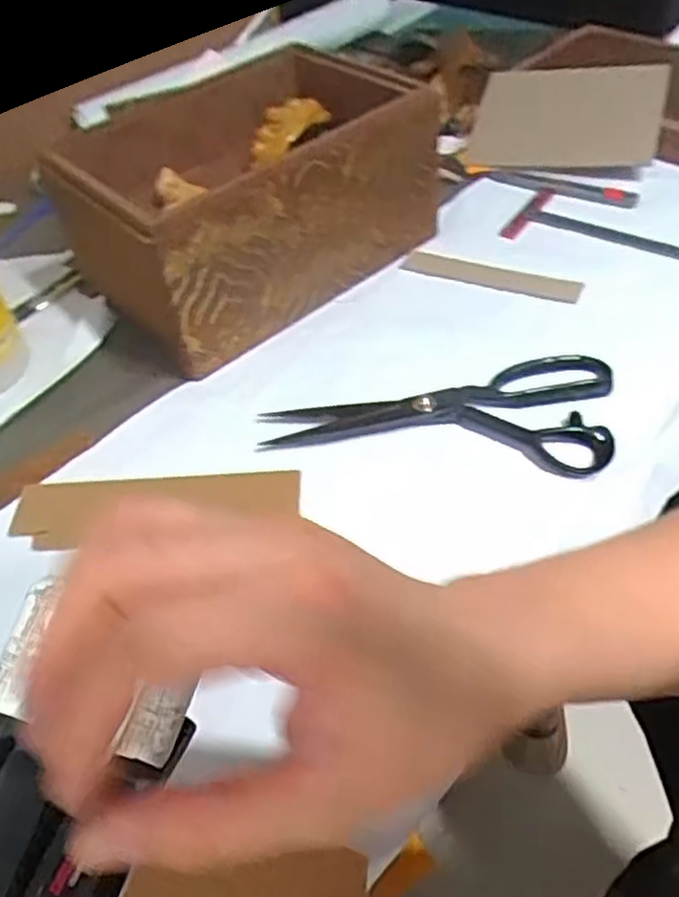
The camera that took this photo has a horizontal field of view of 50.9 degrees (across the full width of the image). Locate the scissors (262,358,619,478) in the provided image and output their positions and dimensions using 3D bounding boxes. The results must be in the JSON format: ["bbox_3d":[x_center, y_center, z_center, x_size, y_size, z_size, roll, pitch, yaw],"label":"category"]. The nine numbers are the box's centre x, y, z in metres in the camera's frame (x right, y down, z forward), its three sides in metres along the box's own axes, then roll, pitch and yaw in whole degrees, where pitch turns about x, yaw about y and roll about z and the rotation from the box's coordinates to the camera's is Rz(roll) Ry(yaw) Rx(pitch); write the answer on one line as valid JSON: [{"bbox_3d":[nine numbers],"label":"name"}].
[{"bbox_3d":[0.071,-0.010,0.486,0.243,0.019,0.096,-10,46,-1],"label":"scissors"}]

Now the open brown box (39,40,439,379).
[{"bbox_3d":[-0.077,-0.219,0.603,0.276,0.126,0.200,-35,55,-21],"label":"open brown box"}]

